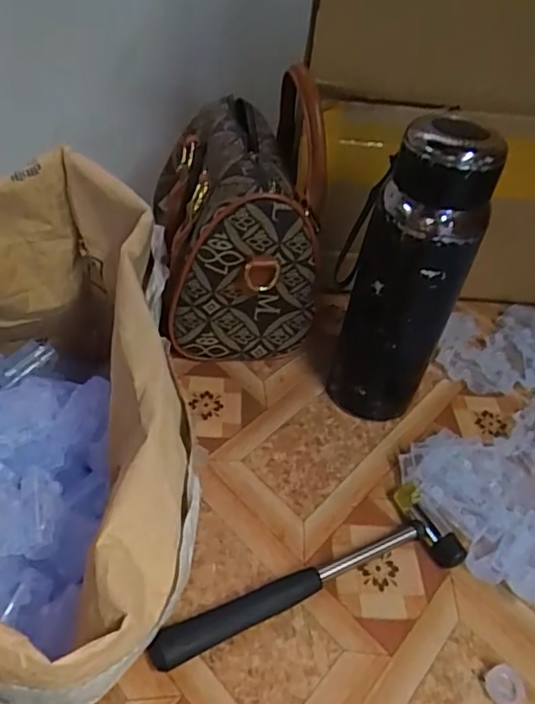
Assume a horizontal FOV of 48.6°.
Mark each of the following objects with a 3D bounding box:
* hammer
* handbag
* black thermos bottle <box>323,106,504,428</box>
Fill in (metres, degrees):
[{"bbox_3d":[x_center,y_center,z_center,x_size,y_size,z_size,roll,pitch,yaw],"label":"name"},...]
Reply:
[{"bbox_3d":[0.024,0.139,0.373,0.203,0.018,0.059,-13,44,-22],"label":"hammer"},{"bbox_3d":[-0.031,-0.126,0.543,0.138,0.175,0.237,1,41,-7],"label":"handbag"},{"bbox_3d":[0.094,-0.047,0.434,0.080,0.229,0.063,7,40,0],"label":"black thermos bottle"}]

